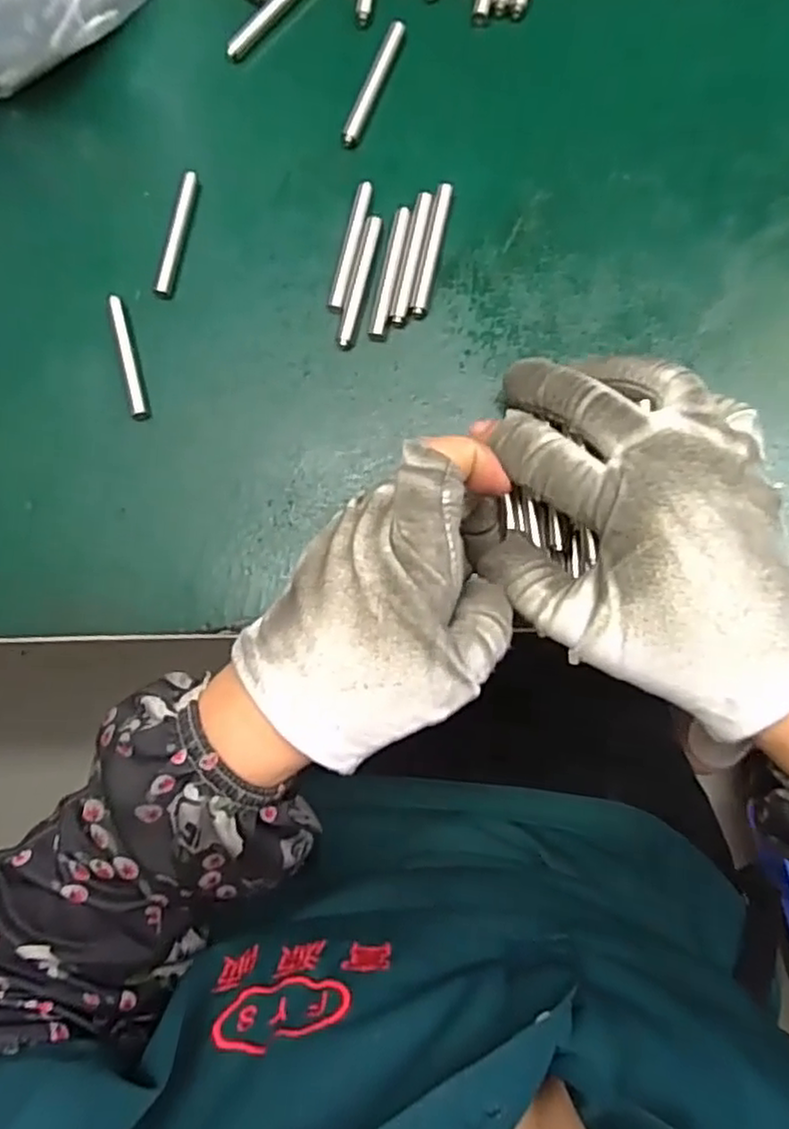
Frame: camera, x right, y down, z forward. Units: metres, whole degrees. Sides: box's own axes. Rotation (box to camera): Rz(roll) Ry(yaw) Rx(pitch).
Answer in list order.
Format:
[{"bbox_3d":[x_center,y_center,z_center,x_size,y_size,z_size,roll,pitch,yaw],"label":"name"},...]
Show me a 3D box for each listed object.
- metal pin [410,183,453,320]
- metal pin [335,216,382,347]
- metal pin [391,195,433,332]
[{"bbox_3d":[0.016,-0.135,0.298,0.008,0.004,0.058,13,85,8],"label":"metal pin"},{"bbox_3d":[-0.015,-0.123,0.301,0.008,0.004,0.059,13,85,8],"label":"metal pin"},{"bbox_3d":[0.008,-0.132,0.297,0.007,0.004,0.058,12,85,8],"label":"metal pin"}]

